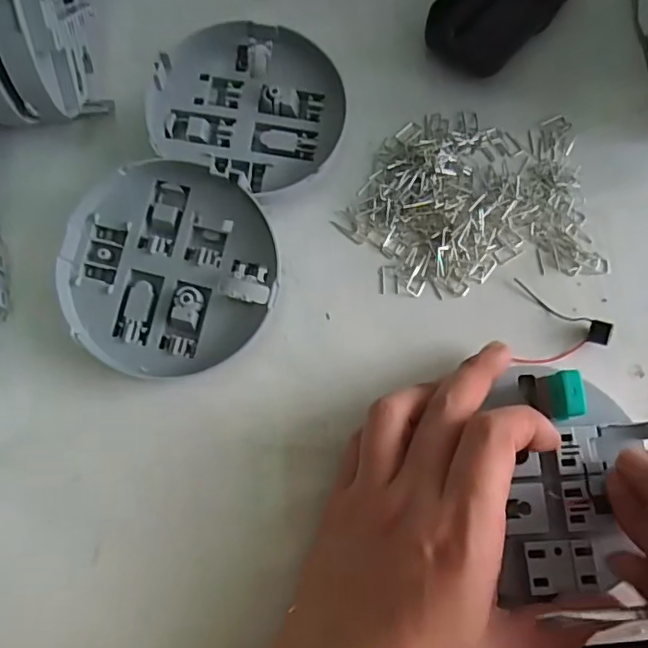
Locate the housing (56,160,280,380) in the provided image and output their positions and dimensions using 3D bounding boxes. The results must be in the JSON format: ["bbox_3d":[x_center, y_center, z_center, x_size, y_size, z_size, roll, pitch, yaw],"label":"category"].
[{"bbox_3d":[-0.076,-0.027,0.284,0.102,0.026,0.099,0,74,0],"label":"housing"}]

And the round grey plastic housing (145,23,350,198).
[{"bbox_3d":[-0.041,-0.118,0.316,0.101,0.020,0.091,15,74,4],"label":"round grey plastic housing"}]

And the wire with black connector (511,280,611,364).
[{"bbox_3d":[0.121,0.000,0.287,0.048,0.012,0.044,10,74,2],"label":"wire with black connector"}]

